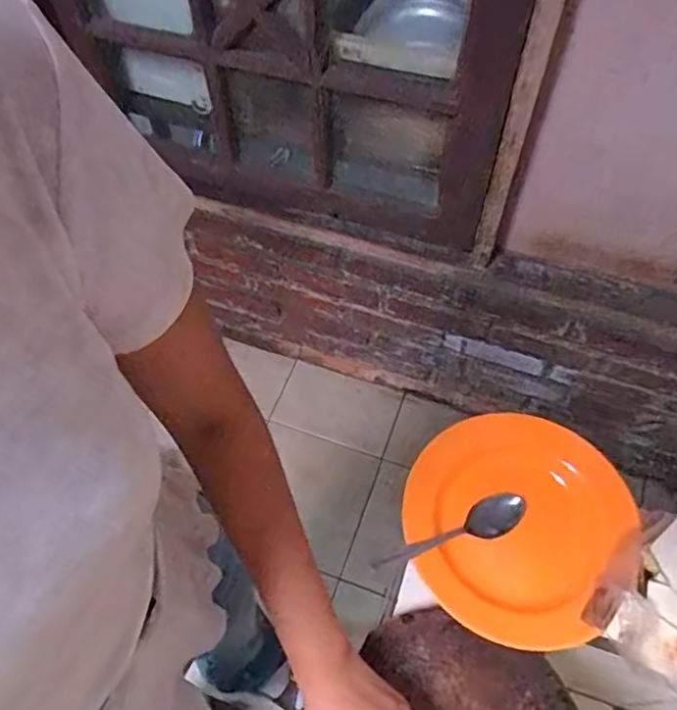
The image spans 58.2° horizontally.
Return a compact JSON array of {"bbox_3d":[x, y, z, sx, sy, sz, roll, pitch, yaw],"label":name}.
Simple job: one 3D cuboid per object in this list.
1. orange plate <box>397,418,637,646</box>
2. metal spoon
[{"bbox_3d":[0.158,0.153,0.570,0.189,0.040,0.201,0,58,0],"label":"orange plate"},{"bbox_3d":[0.103,0.166,0.565,0.150,0.013,0.033,-18,60,-10],"label":"metal spoon"}]

